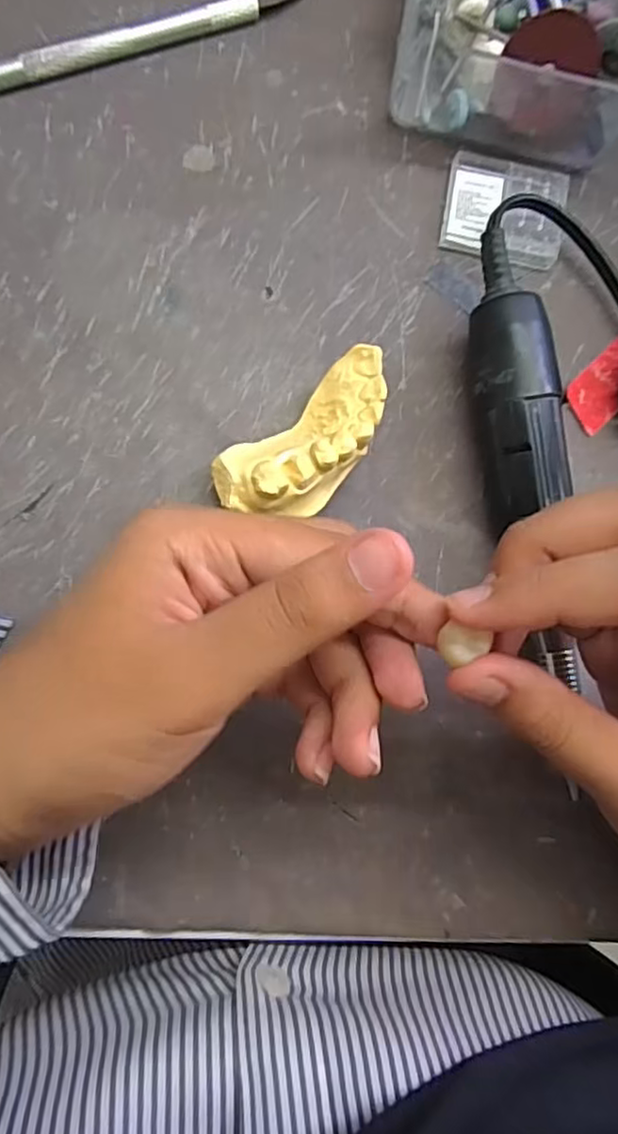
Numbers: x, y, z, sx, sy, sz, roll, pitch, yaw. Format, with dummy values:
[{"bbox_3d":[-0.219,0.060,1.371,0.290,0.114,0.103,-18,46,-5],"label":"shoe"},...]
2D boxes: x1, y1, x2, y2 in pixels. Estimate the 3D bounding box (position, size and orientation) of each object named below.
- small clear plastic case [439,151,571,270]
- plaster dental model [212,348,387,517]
[{"bbox_3d":[0.074,-0.134,0.243,0.043,0.008,0.035,9,86,-5],"label":"small clear plastic case"},{"bbox_3d":[0.002,-0.041,0.221,0.069,0.026,0.033,-41,91,-6],"label":"plaster dental model"}]

